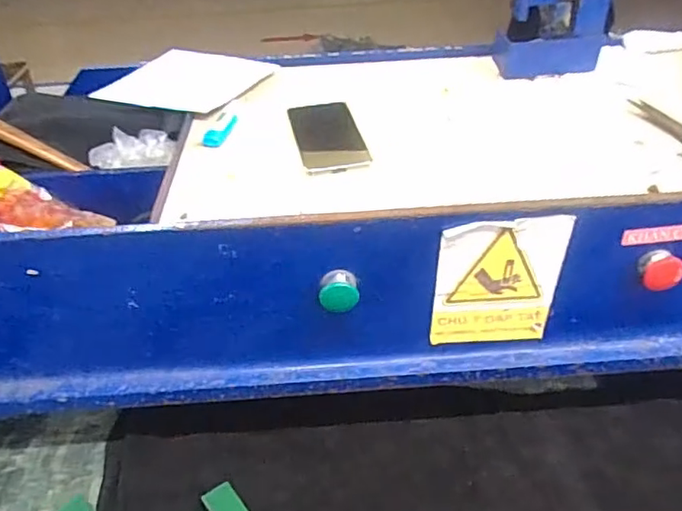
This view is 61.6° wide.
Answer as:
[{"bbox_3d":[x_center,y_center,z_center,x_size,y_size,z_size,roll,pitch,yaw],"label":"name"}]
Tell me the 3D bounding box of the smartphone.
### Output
[{"bbox_3d":[-0.016,-0.142,0.664,0.073,0.009,0.159,-8,39,-7],"label":"smartphone"}]

